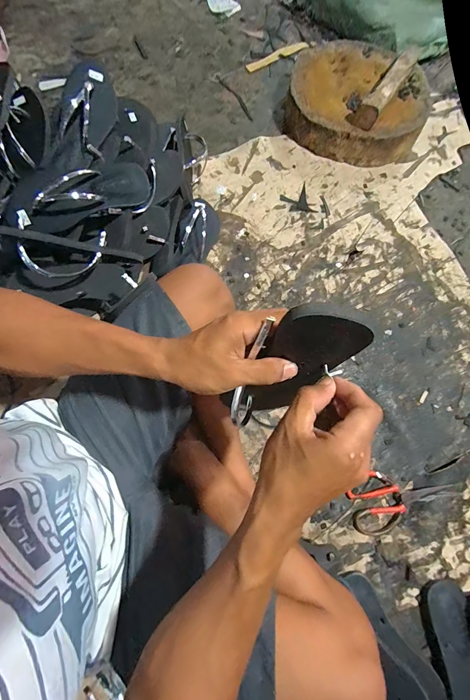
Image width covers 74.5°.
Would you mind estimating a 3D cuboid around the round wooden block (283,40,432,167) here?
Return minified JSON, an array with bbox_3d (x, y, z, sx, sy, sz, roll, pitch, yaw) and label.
[{"bbox_3d":[0.324,-0.654,0.820,0.343,0.090,0.322,0,74,1],"label":"round wooden block"}]

